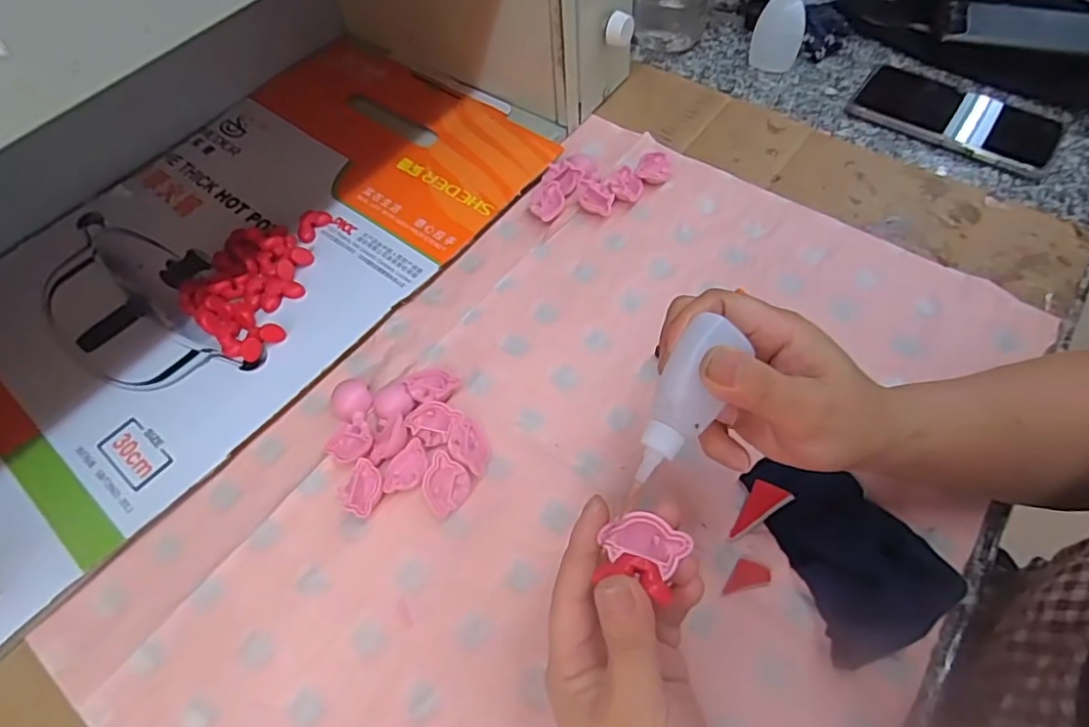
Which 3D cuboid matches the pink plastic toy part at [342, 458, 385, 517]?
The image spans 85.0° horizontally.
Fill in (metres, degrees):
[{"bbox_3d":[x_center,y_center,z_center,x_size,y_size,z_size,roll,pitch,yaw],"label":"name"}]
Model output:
[{"bbox_3d":[-0.109,0.076,0.362,0.024,0.006,0.033,13,56,11],"label":"pink plastic toy part"}]

